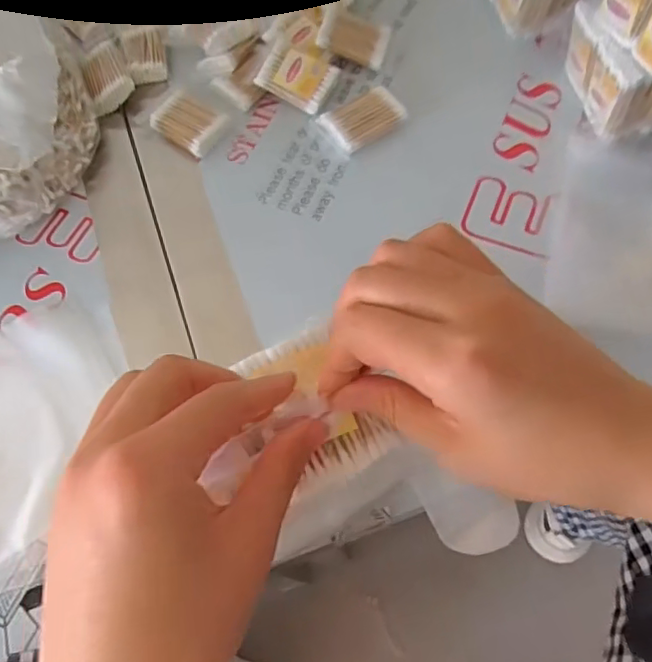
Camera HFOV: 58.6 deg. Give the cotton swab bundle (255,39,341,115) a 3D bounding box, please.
[{"bbox_3d":[-0.030,-0.262,0.596,0.074,0.016,0.053,30,94,3],"label":"cotton swab bundle"}]

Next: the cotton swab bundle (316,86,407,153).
[{"bbox_3d":[0.037,-0.213,0.576,0.074,0.016,0.052,-34,66,-8],"label":"cotton swab bundle"}]

